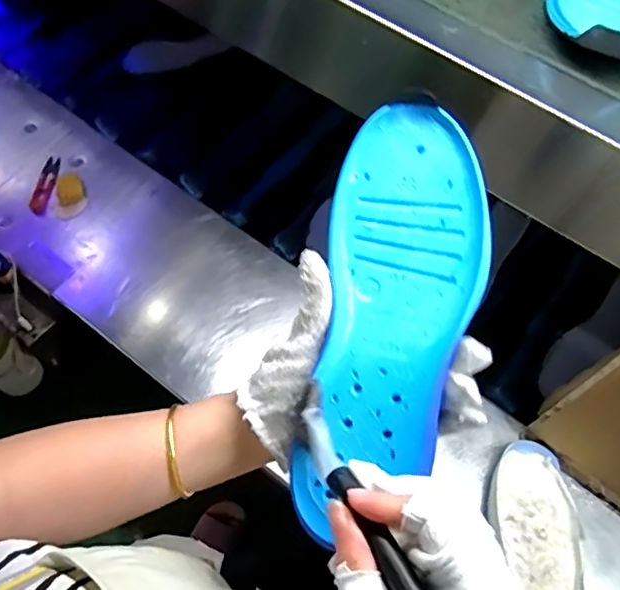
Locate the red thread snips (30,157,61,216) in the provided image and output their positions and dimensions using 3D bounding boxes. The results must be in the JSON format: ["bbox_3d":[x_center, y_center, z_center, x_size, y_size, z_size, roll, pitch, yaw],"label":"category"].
[{"bbox_3d":[-0.393,-0.164,0.835,0.028,0.008,0.099,8,62,1],"label":"red thread snips"}]

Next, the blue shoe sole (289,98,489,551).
[{"bbox_3d":[0.050,0.011,0.339,0.091,0.025,0.247,11,84,4],"label":"blue shoe sole"}]

